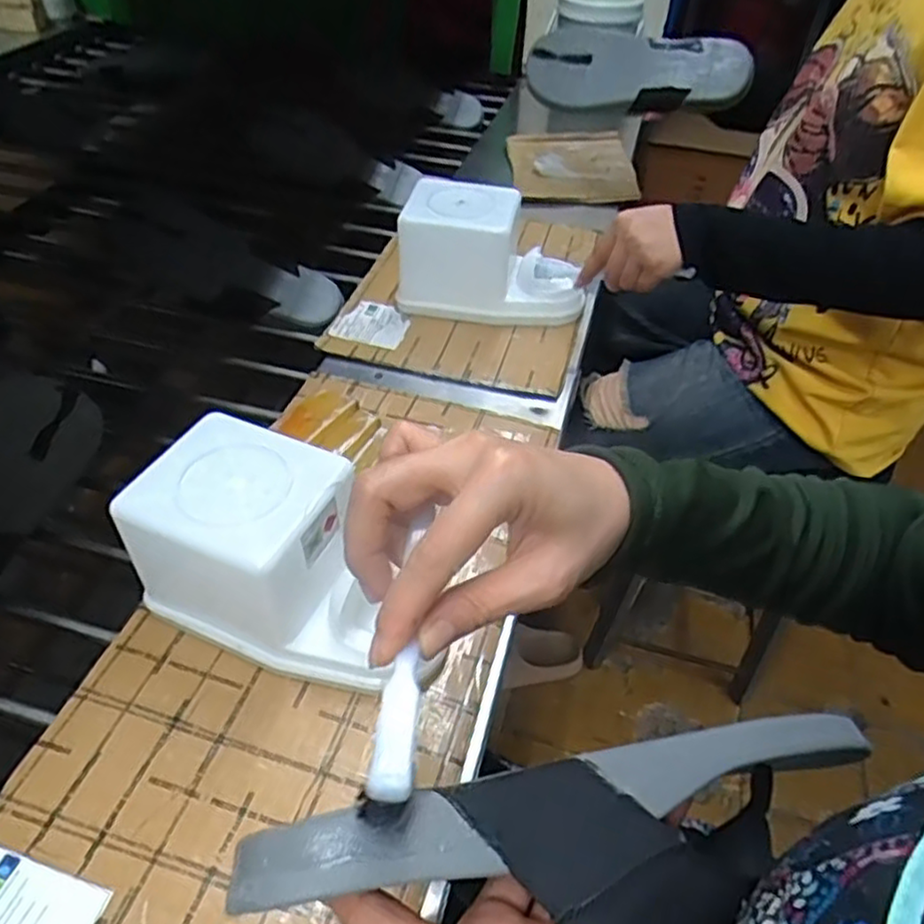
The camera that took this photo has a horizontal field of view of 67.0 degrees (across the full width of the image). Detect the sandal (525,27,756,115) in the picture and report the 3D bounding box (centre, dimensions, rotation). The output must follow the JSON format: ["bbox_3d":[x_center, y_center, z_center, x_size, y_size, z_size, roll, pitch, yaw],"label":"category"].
[{"bbox_3d":[0.196,-0.466,0.831,0.255,0.083,0.078,28,51,26],"label":"sandal"}]

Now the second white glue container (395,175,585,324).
[{"bbox_3d":[0.034,-0.209,0.704,0.186,0.112,0.086,9,45,5],"label":"second white glue container"}]

